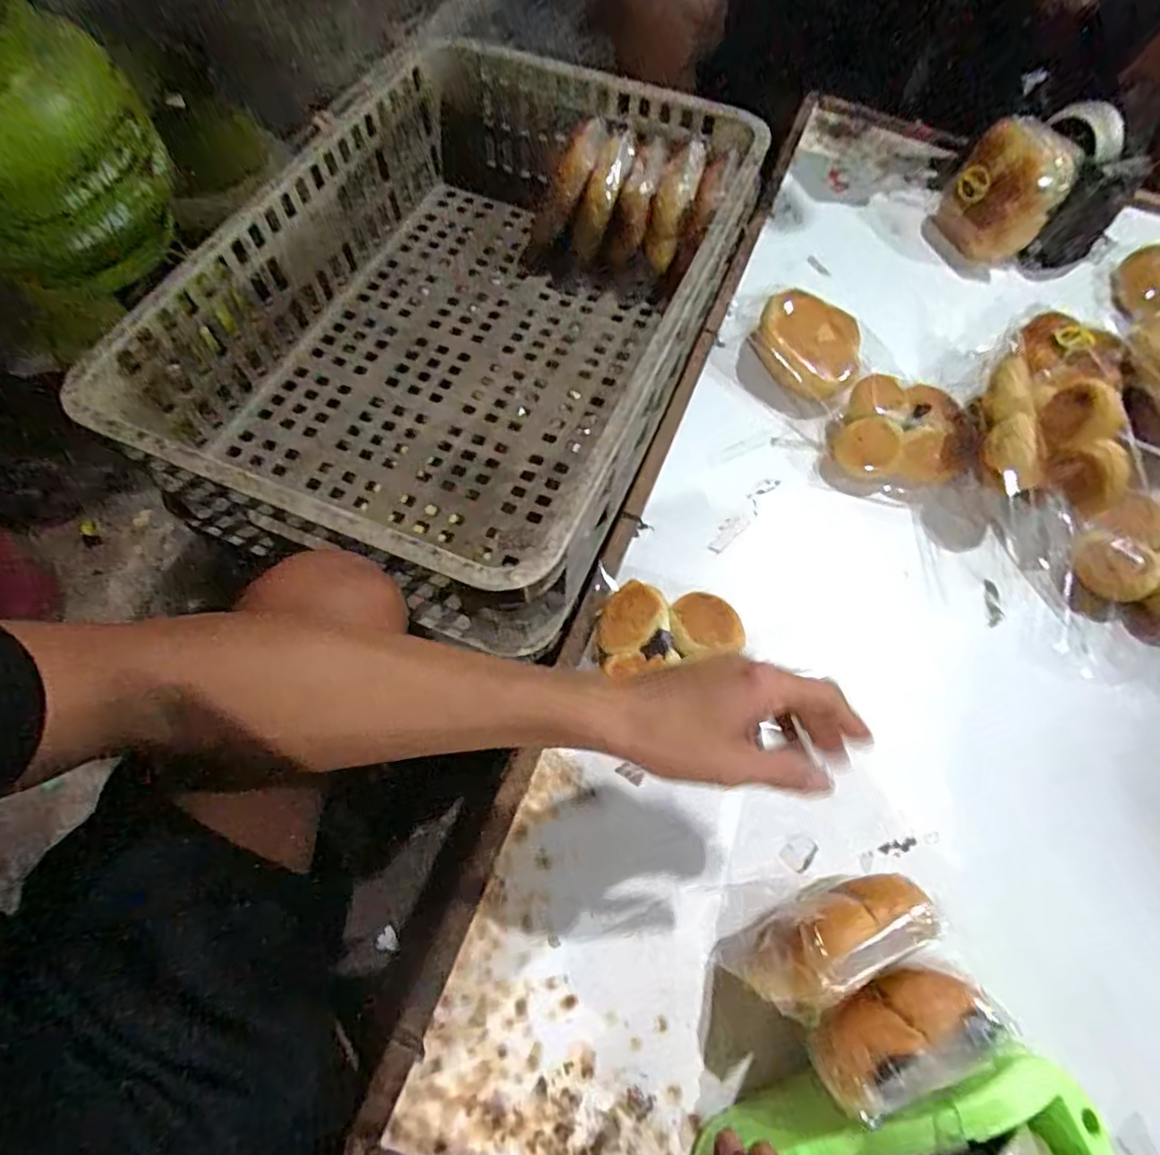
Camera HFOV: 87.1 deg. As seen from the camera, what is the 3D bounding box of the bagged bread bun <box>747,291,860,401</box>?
[{"bbox_3d":[0.234,-0.238,0.625,0.111,0.057,0.096,31,67,12],"label":"bagged bread bun"}]

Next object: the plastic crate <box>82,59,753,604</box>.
[{"bbox_3d":[-0.113,-0.277,0.619,0.437,0.164,0.601,22,66,9],"label":"plastic crate"}]

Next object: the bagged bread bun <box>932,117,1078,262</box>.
[{"bbox_3d":[0.470,-0.419,0.687,0.114,0.118,0.069,34,68,13],"label":"bagged bread bun"}]

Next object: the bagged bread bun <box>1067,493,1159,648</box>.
[{"bbox_3d":[0.491,-0.008,0.525,0.136,0.047,0.116,-30,69,-16],"label":"bagged bread bun"}]

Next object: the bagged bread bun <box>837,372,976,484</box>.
[{"bbox_3d":[0.304,-0.135,0.584,0.115,0.052,0.093,13,64,4],"label":"bagged bread bun"}]

